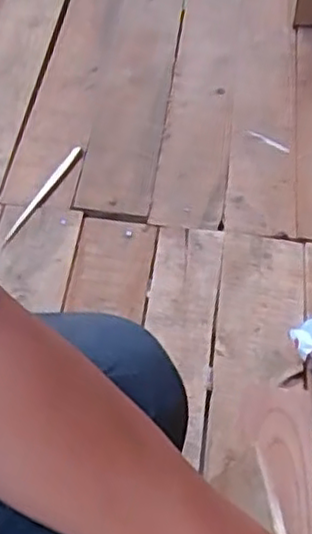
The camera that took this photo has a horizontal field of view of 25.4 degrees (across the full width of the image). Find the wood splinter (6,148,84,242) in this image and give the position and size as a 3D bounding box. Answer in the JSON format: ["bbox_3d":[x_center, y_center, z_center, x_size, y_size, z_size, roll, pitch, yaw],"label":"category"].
[{"bbox_3d":[-0.132,-0.089,0.829,0.016,0.012,0.161,21,54,14],"label":"wood splinter"}]

